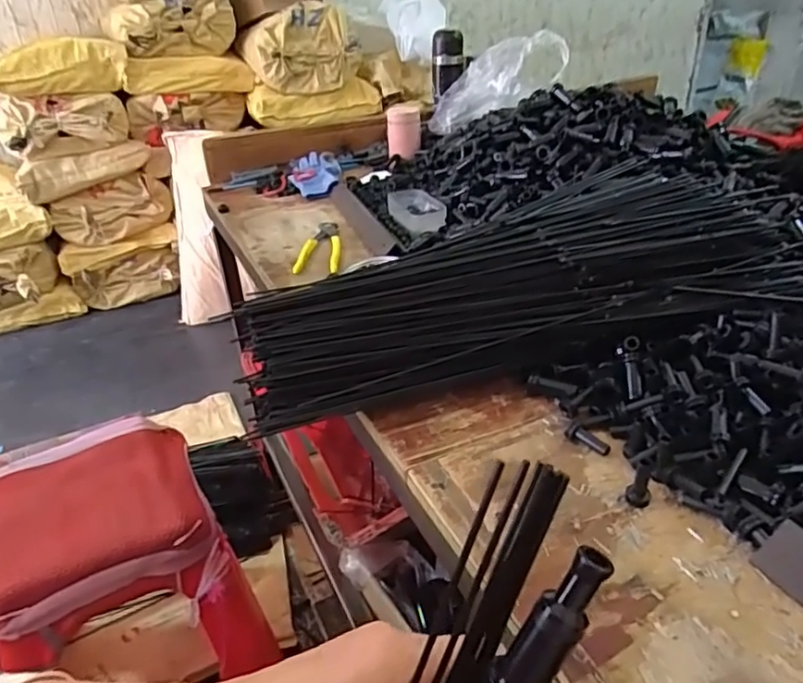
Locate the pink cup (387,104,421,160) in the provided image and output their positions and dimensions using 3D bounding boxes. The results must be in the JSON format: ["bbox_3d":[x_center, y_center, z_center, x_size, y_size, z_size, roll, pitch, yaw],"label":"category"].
[{"bbox_3d":[0.005,-0.411,1.238,0.063,0.106,0.066,-2,31,1],"label":"pink cup"}]

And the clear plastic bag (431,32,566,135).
[{"bbox_3d":[0.171,-0.483,1.165,0.277,0.101,0.058,-20,21,30],"label":"clear plastic bag"}]

